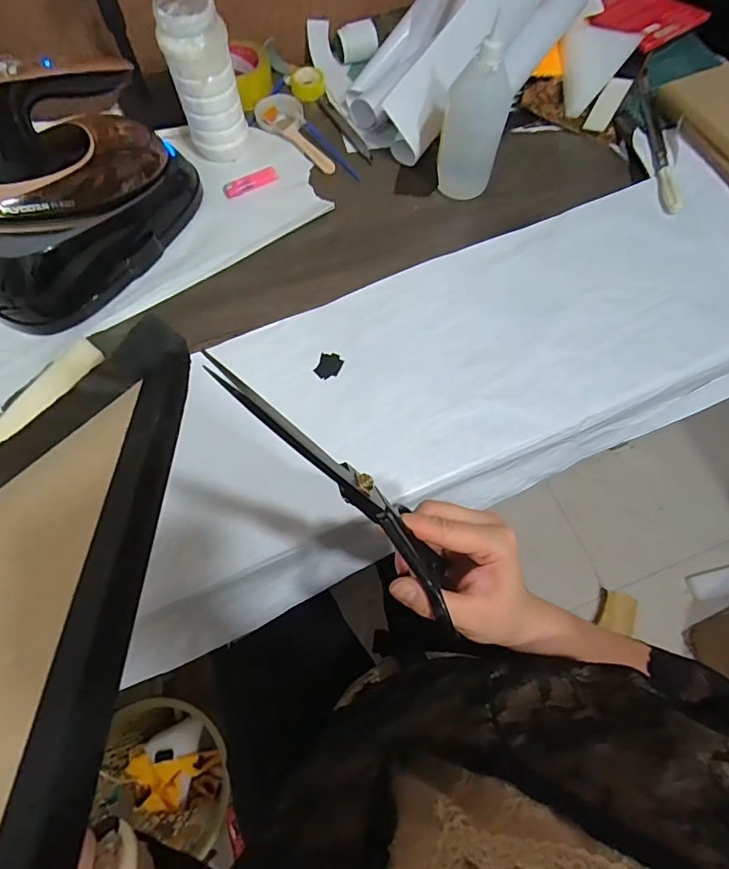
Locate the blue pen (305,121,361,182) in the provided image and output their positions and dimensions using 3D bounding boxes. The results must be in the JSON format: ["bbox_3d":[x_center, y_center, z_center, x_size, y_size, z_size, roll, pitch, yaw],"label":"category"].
[{"bbox_3d":[-0.045,-0.408,0.666,0.013,0.011,0.128,-35,73,-14],"label":"blue pen"}]

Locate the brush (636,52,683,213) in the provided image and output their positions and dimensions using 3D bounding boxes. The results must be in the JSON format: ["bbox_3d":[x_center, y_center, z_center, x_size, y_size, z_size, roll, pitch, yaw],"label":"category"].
[{"bbox_3d":[0.433,-0.447,0.688,0.026,0.020,0.324,6,68,1],"label":"brush"}]

